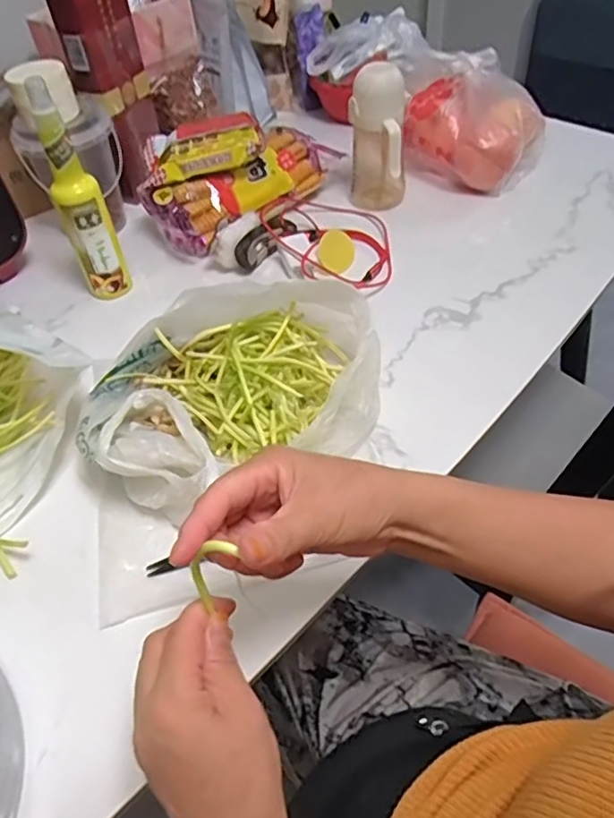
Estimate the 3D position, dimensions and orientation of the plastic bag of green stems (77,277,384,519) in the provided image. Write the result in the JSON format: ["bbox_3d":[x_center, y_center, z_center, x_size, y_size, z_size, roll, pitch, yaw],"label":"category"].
[{"bbox_3d":[-0.067,-0.026,0.538,0.268,0.080,0.198,-27,51,-17],"label":"plastic bag of green stems"}]

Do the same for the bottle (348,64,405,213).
[{"bbox_3d":[0.092,-0.336,0.770,0.073,0.183,0.063,1,49,7],"label":"bottle"}]

